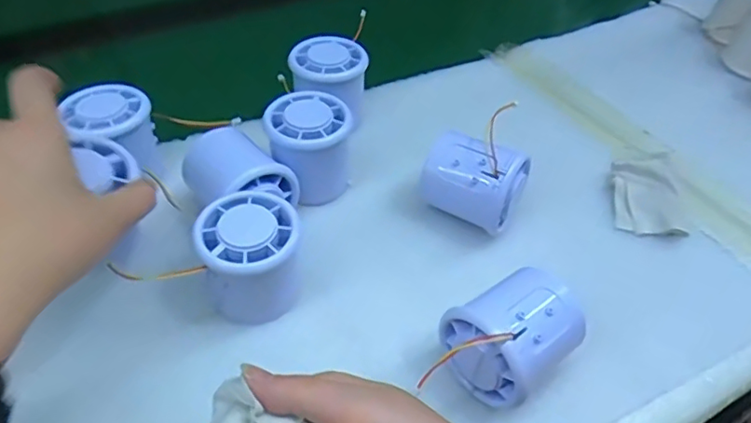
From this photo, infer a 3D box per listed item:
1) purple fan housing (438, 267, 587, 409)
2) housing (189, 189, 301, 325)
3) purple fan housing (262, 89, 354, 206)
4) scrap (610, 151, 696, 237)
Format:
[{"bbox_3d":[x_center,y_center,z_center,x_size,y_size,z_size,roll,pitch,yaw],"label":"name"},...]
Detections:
[{"bbox_3d":[0.070,0.066,0.305,0.059,0.056,0.053,-33,57,-29],"label":"purple fan housing"},{"bbox_3d":[-0.070,0.028,0.330,0.053,0.056,0.051,-1,48,-5],"label":"housing"},{"bbox_3d":[-0.044,-0.042,0.393,0.054,0.054,0.053,-4,48,-8],"label":"purple fan housing"},{"bbox_3d":[0.197,-0.014,0.415,0.053,0.014,0.074,9,47,3],"label":"scrap"}]

